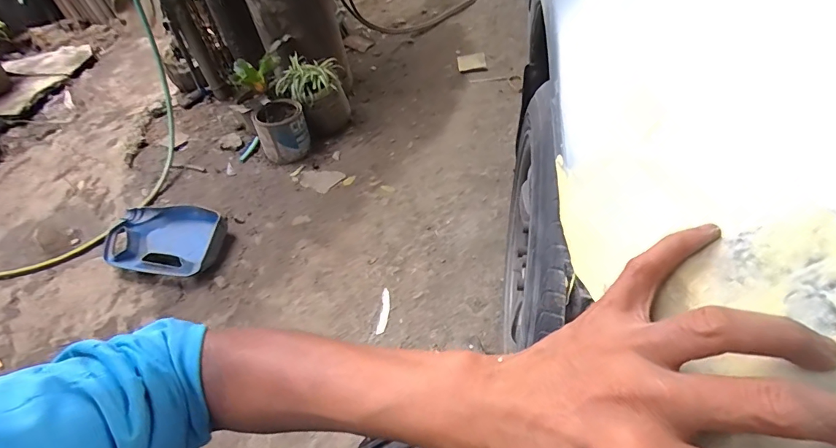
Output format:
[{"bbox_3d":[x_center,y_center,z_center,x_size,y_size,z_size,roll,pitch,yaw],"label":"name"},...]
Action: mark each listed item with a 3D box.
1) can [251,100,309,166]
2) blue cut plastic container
[{"bbox_3d":[-0.436,-0.295,1.371,0.157,0.148,0.143,-17,50,-8],"label":"can"},{"bbox_3d":[-0.688,0.047,1.161,0.314,0.076,0.216,9,52,14],"label":"blue cut plastic container"}]

